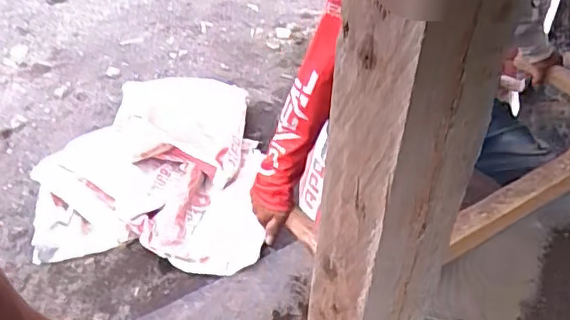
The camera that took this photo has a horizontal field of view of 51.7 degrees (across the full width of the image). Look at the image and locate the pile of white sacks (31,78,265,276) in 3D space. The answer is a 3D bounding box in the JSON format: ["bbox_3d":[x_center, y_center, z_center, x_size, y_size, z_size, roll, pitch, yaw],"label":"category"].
[{"bbox_3d":[-0.422,-0.034,1.926,0.702,0.195,0.848,-2,40,-4],"label":"pile of white sacks"}]

